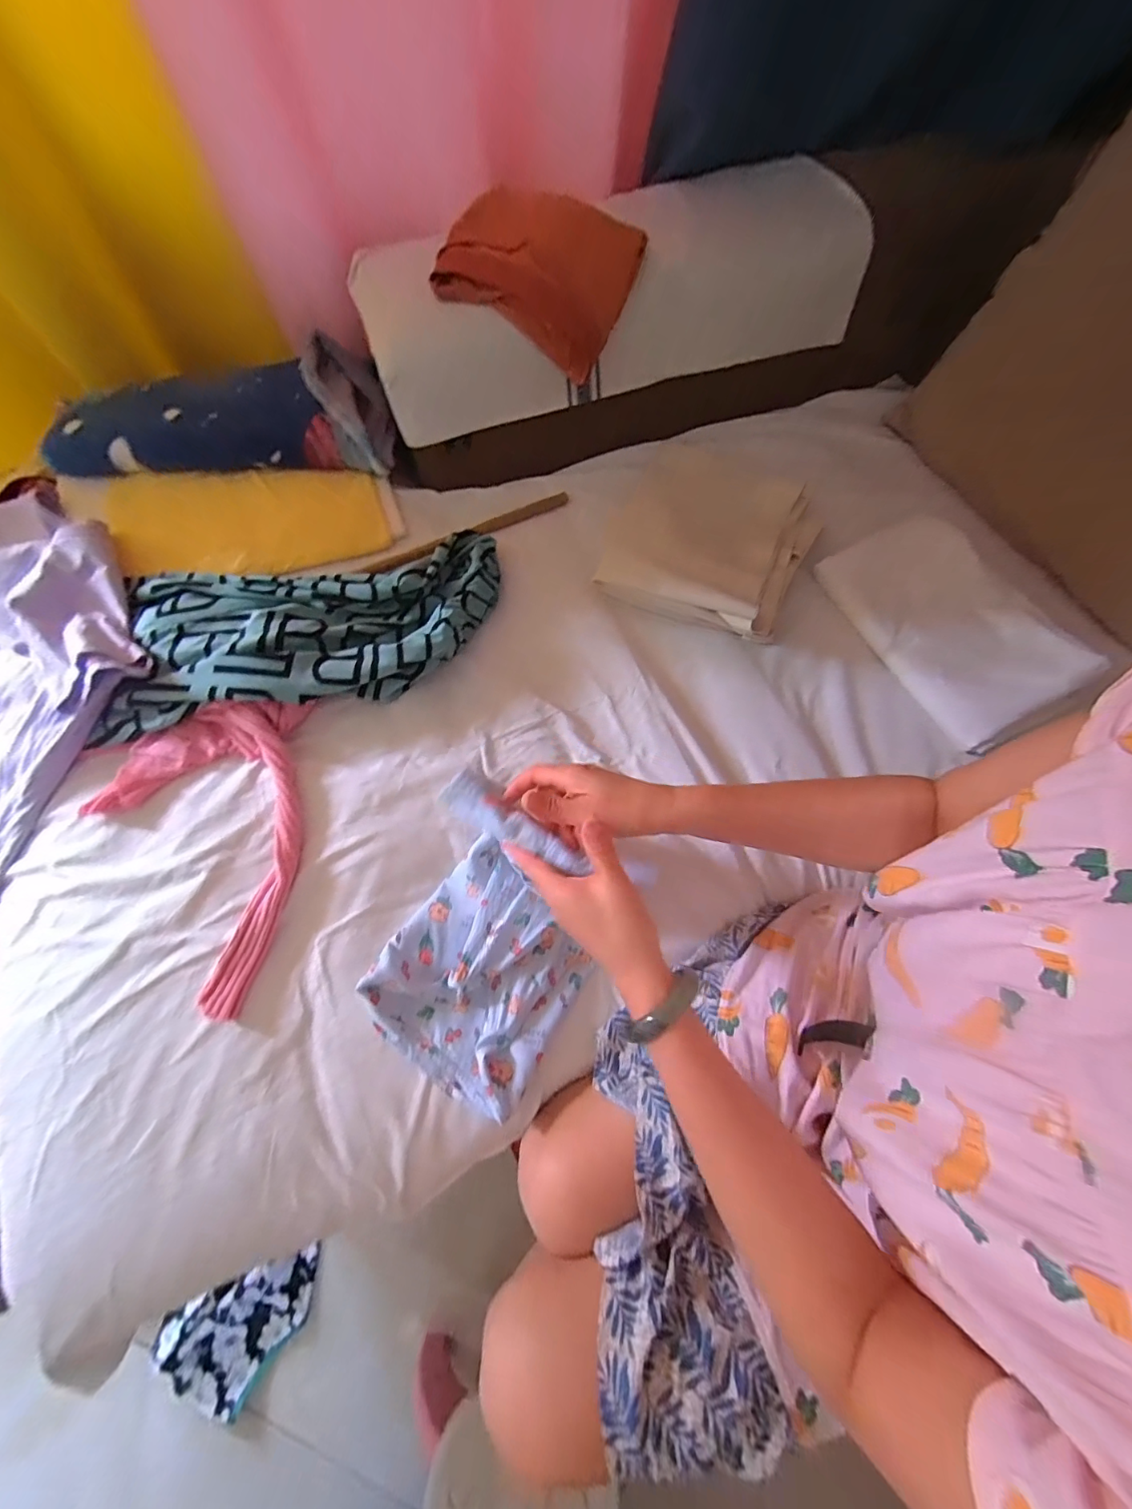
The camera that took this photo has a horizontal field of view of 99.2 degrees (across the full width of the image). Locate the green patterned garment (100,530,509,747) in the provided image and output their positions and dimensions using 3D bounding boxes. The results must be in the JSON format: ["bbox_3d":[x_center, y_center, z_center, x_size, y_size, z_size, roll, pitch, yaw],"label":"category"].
[{"bbox_3d":[-0.305,-0.152,0.582,0.478,0.066,0.204,-17,69,-8],"label":"green patterned garment"}]

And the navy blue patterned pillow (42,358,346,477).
[{"bbox_3d":[-0.491,-0.455,0.649,0.355,0.060,0.150,-6,68,-4],"label":"navy blue patterned pillow"}]

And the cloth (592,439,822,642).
[{"bbox_3d":[0.213,-0.318,0.689,0.264,0.043,0.304,22,69,8],"label":"cloth"}]

